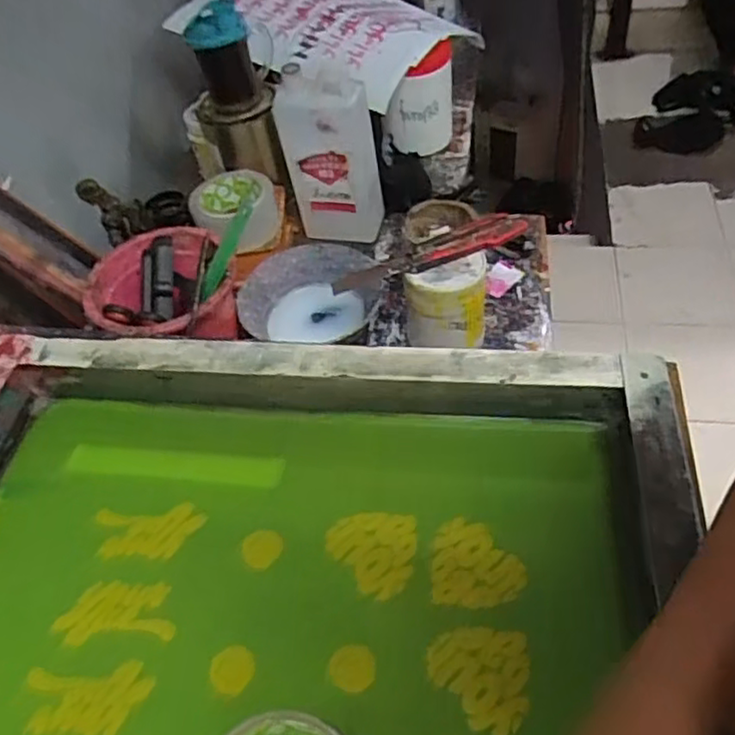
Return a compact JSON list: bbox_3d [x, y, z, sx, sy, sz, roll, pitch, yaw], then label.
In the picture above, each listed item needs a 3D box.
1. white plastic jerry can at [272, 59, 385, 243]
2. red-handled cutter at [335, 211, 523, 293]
[{"bbox_3d":[-0.042,-0.253,0.815,0.108,0.204,0.070,-5,50,4],"label":"white plastic jerry can"},{"bbox_3d":[0.061,-0.111,0.661,0.194,0.025,0.030,-20,50,-8],"label":"red-handled cutter"}]

